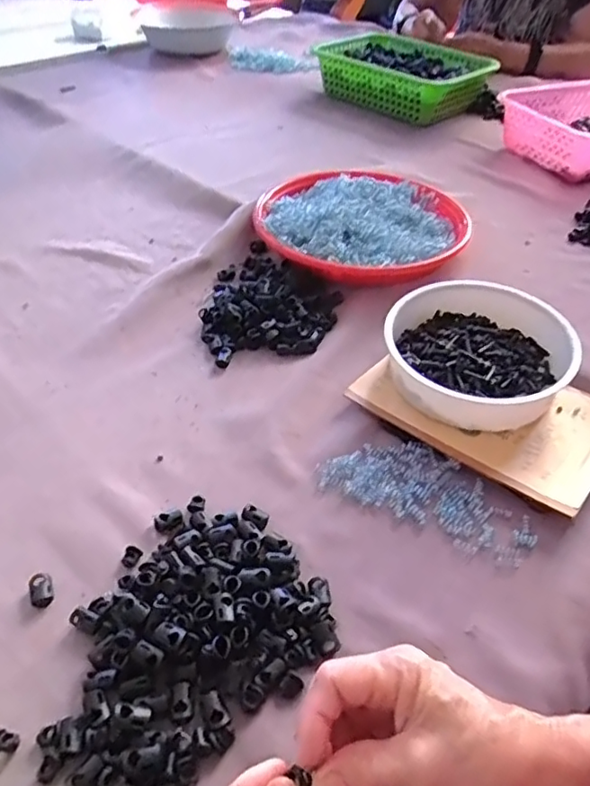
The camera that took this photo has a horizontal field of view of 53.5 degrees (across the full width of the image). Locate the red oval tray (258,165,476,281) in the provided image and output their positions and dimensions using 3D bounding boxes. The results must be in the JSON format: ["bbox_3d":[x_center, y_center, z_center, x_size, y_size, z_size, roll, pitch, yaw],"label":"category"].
[{"bbox_3d":[0.080,-0.204,0.694,0.228,0.039,0.237,30,53,27],"label":"red oval tray"}]

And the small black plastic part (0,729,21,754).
[{"bbox_3d":[-0.157,0.188,0.317,0.015,0.004,0.012,-4,43,-7],"label":"small black plastic part"}]

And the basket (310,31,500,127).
[{"bbox_3d":[0.187,-0.554,1.022,0.203,0.076,0.279,-28,51,-28],"label":"basket"}]

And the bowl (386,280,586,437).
[{"bbox_3d":[0.157,-0.031,0.513,0.153,0.048,0.155,1,43,-1],"label":"bowl"}]

